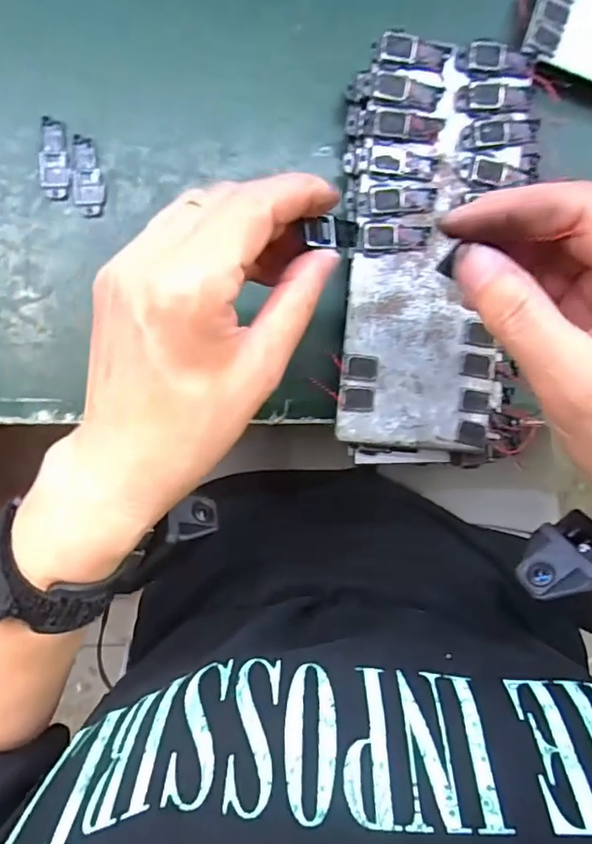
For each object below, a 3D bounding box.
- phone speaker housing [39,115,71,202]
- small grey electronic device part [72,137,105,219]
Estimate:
[{"bbox_3d":[-0.127,-0.138,0.293,0.014,0.004,0.041,-5,95,-4],"label":"phone speaker housing"},{"bbox_3d":[-0.109,-0.130,0.295,0.015,0.004,0.041,-2,95,-4],"label":"small grey electronic device part"}]

